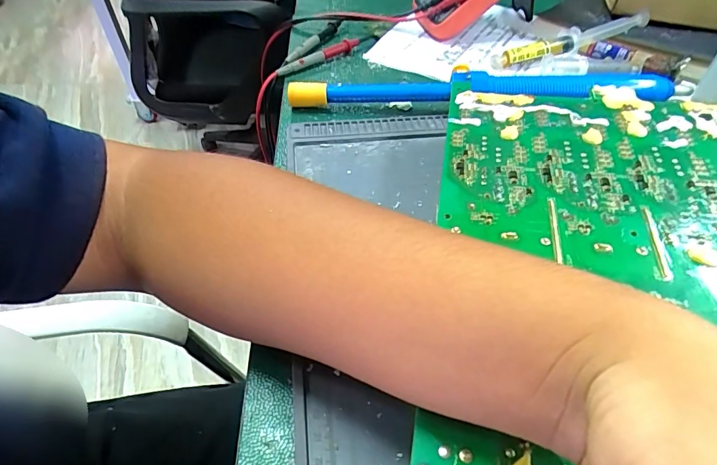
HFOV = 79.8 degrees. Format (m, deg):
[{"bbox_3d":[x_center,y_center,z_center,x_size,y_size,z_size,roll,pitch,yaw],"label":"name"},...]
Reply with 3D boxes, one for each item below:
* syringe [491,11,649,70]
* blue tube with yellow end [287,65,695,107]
[{"bbox_3d":[0.215,-0.196,0.435,0.169,0.021,0.020,-15,50,-14],"label":"syringe"},{"bbox_3d":[0.113,-0.122,0.364,0.340,0.027,0.022,0,48,0],"label":"blue tube with yellow end"}]

